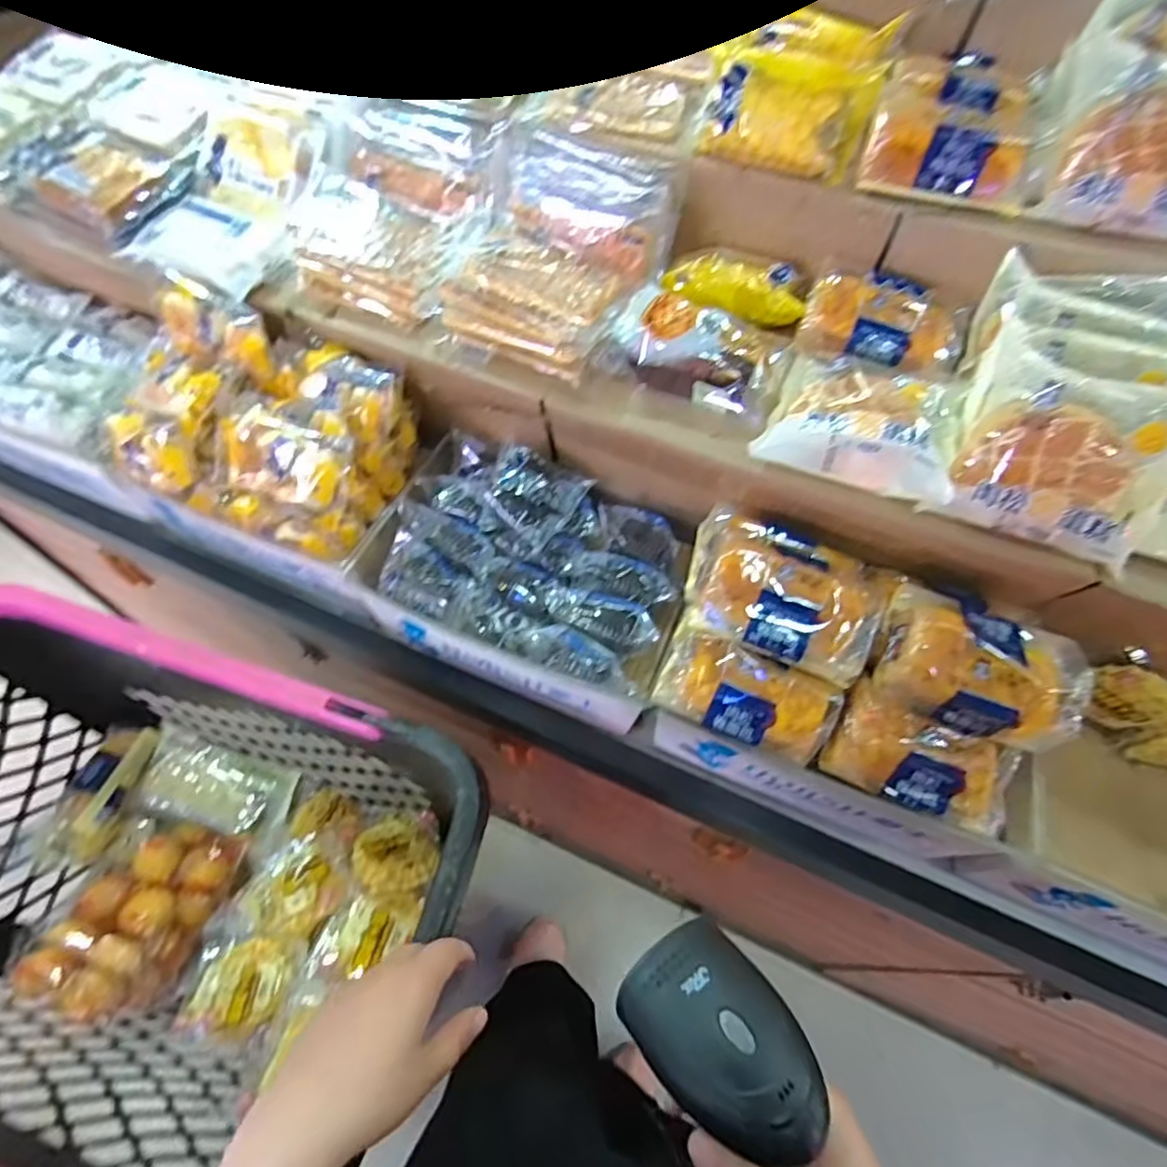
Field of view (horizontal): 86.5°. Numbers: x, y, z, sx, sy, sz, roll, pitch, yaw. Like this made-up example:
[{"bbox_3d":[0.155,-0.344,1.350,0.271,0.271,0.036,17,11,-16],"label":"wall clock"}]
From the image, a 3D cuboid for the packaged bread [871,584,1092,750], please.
[{"bbox_3d":[0.296,0.055,0.469,0.132,0.060,0.100,13,59,5],"label":"packaged bread"}]

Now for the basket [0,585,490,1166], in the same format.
[{"bbox_3d":[-0.398,0.296,0.611,0.555,0.329,0.362,16,60,7],"label":"basket"}]

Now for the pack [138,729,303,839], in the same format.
[{"bbox_3d":[-0.446,0.252,0.761,0.187,0.038,0.091,13,59,5],"label":"pack"}]

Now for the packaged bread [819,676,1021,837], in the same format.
[{"bbox_3d":[0.257,0.132,0.467,0.136,0.044,0.069,22,60,10],"label":"packaged bread"}]

